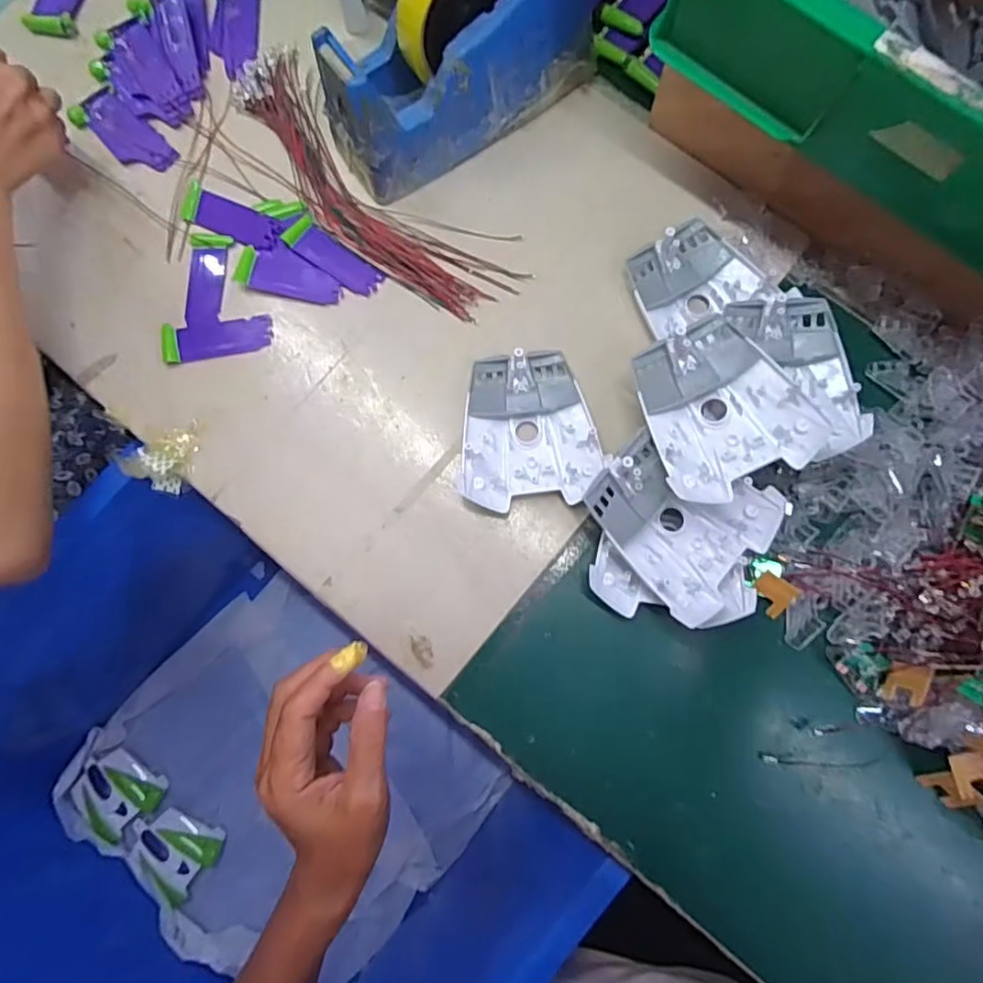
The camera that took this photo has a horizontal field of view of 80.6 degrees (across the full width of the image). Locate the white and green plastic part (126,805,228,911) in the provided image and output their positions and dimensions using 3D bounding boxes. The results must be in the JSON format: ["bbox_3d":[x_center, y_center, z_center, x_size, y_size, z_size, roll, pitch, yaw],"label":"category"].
[{"bbox_3d":[-0.396,0.444,0.718,0.101,0.021,0.088,34,62,2],"label":"white and green plastic part"}]

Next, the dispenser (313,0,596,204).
[{"bbox_3d":[-0.021,-0.310,0.405,0.202,0.095,0.071,-32,81,-4],"label":"dispenser"}]

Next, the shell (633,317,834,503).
[{"bbox_3d":[0.142,-0.054,0.363,0.093,0.023,0.105,-24,81,-3],"label":"shell"}]

